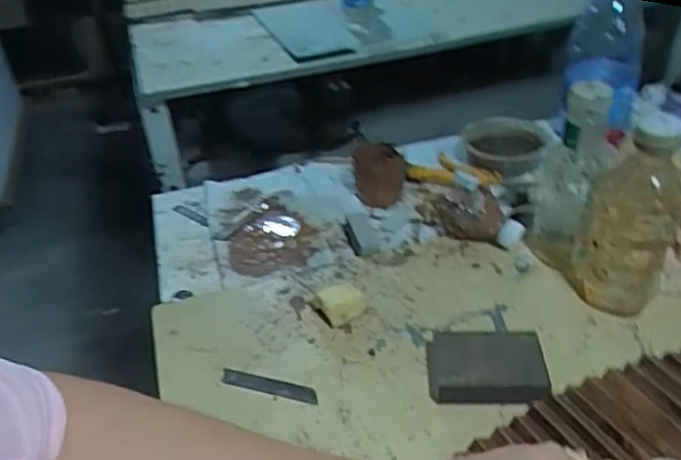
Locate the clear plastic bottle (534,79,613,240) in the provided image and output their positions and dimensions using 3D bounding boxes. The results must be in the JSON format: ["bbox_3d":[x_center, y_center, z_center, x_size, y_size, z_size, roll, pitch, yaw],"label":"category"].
[{"bbox_3d":[0.236,-0.051,0.660,0.059,0.204,0.050,10,39,17],"label":"clear plastic bottle"}]

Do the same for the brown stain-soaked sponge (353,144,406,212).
[{"bbox_3d":[0.051,-0.068,0.831,0.065,0.099,0.025,1,46,9],"label":"brown stain-soaked sponge"}]

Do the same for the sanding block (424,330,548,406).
[{"bbox_3d":[0.133,0.124,0.582,0.103,0.028,0.069,1,37,5],"label":"sanding block"}]

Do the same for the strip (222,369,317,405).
[{"bbox_3d":[-0.066,0.147,0.597,0.099,0.009,0.018,11,39,18],"label":"strip"}]

